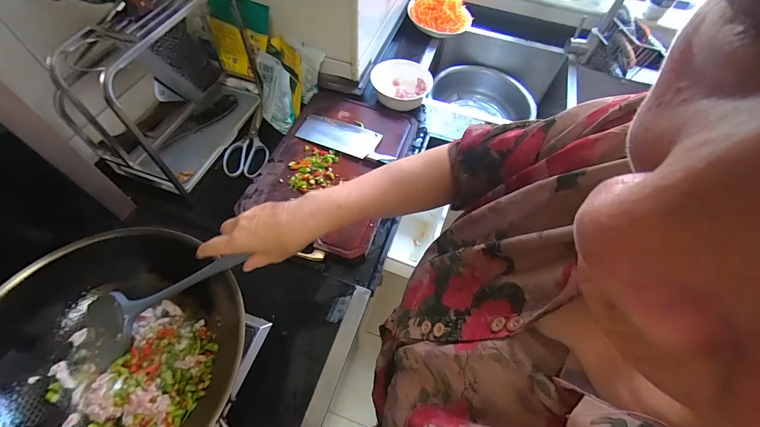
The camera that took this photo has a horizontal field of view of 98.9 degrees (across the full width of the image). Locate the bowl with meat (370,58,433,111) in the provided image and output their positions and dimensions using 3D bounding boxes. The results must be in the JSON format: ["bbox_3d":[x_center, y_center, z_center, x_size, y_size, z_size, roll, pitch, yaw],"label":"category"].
[{"bbox_3d":[0.057,-0.317,0.814,0.144,0.053,0.138,2,59,-3],"label":"bowl with meat"}]

